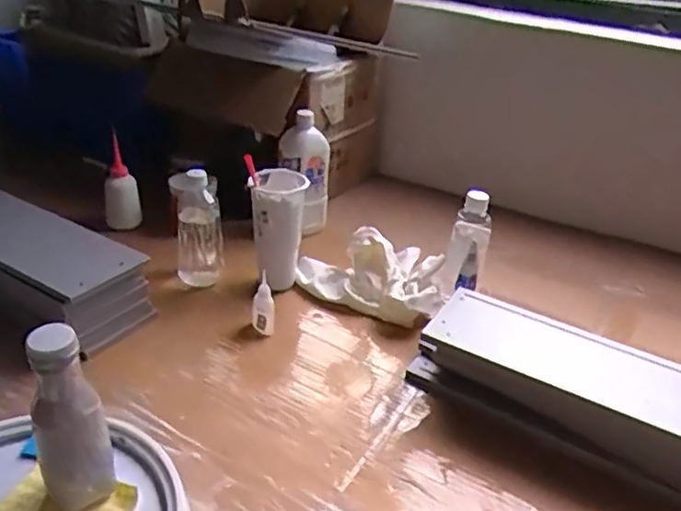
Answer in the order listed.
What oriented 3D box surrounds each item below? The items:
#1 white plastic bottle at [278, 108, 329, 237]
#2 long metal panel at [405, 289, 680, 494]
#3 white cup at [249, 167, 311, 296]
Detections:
[{"bbox_3d":[-0.065,-0.132,1.095,0.079,0.204,0.097,22,34,26],"label":"white plastic bottle"},{"bbox_3d":[0.378,0.200,0.758,0.599,0.105,0.135,21,33,25],"label":"long metal panel"},{"bbox_3d":[-0.094,-0.042,0.973,0.076,0.172,0.094,1,31,-7],"label":"white cup"}]

